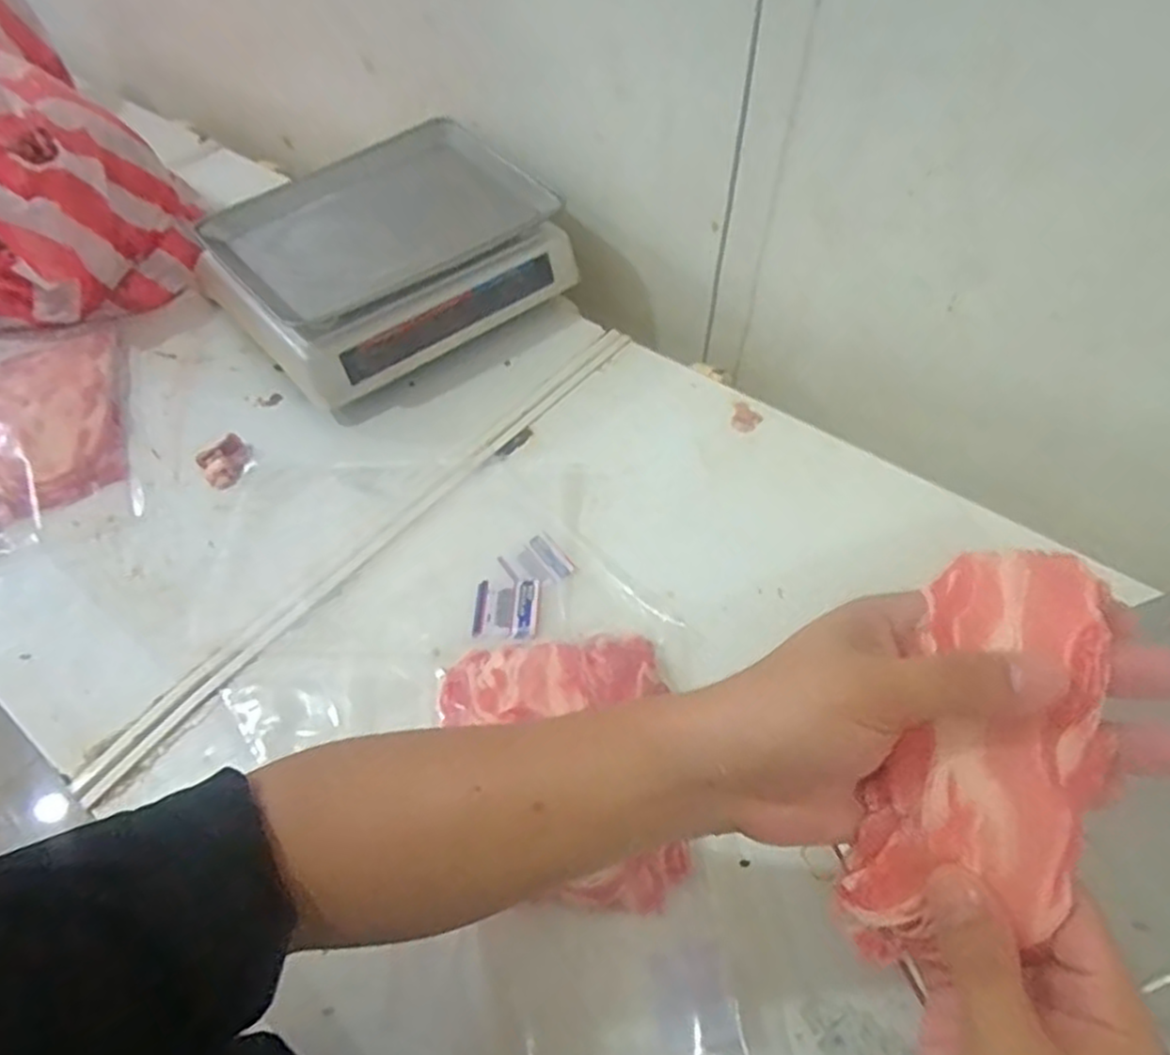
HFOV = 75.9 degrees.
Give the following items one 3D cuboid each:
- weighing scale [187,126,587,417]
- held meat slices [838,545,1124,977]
[{"bbox_3d":[-0.221,-0.300,0.850,0.340,0.129,0.266,-35,59,-24],"label":"weighing scale"},{"bbox_3d":[0.146,0.095,0.277,0.066,0.043,0.169,19,98,14],"label":"held meat slices"}]

